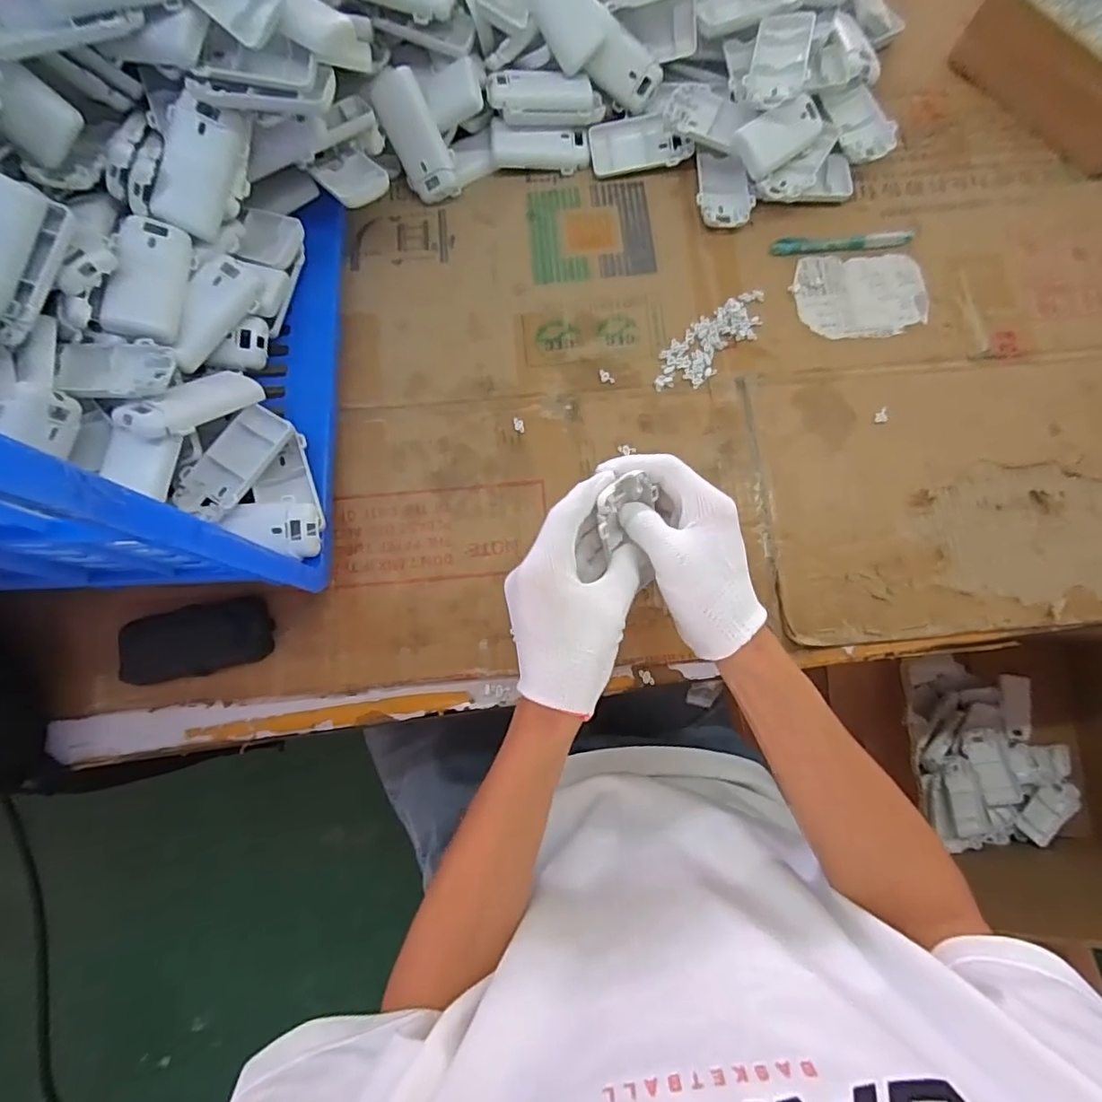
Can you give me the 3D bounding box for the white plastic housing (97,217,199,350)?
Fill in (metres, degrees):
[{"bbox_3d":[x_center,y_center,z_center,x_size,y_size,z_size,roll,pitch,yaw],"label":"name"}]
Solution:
[{"bbox_3d":[-0.293,-0.198,0.402,0.018,0.047,0.091,-7,79,44],"label":"white plastic housing"}]

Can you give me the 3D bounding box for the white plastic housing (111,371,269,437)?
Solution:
[{"bbox_3d":[-0.256,-0.106,0.397,0.036,0.013,0.096,39,45,7],"label":"white plastic housing"}]

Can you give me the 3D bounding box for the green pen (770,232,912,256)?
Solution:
[{"bbox_3d":[0.267,-0.284,0.508,0.126,0.010,0.012,-4,78,-1],"label":"green pen"}]

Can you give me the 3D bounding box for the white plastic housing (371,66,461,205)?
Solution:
[{"bbox_3d":[-0.120,-0.370,0.495,0.042,0.021,0.098,-29,119,-2],"label":"white plastic housing"}]

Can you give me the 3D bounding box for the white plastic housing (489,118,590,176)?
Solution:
[{"bbox_3d":[-0.010,-0.383,0.522,0.091,0.028,0.033,5,78,1],"label":"white plastic housing"}]

